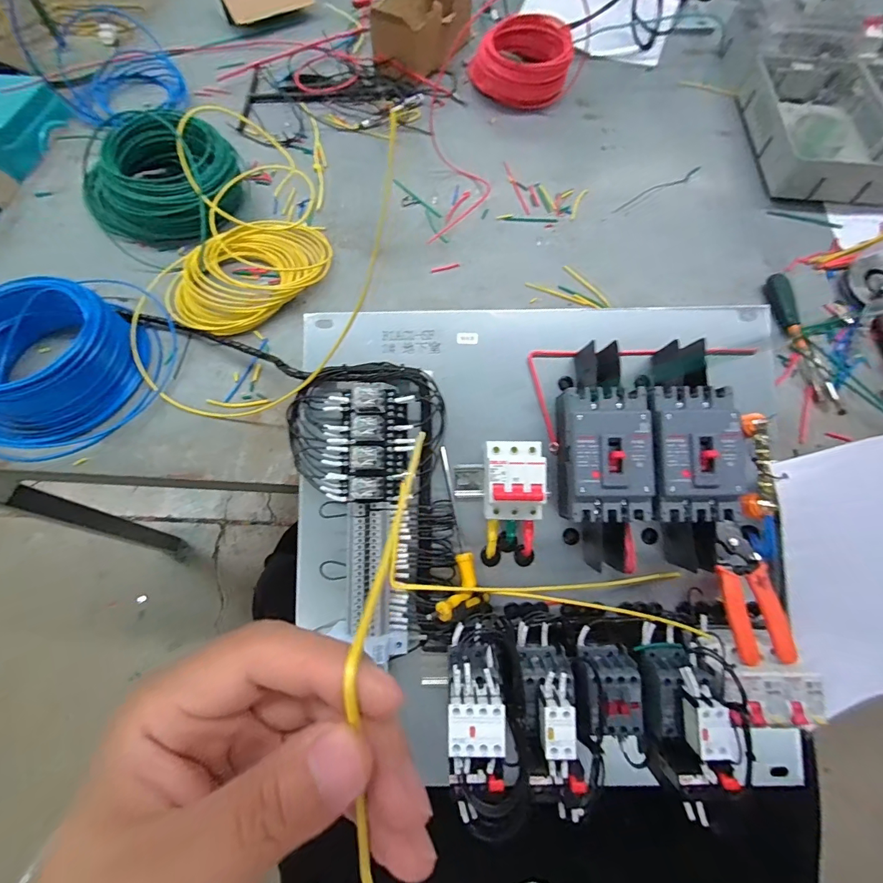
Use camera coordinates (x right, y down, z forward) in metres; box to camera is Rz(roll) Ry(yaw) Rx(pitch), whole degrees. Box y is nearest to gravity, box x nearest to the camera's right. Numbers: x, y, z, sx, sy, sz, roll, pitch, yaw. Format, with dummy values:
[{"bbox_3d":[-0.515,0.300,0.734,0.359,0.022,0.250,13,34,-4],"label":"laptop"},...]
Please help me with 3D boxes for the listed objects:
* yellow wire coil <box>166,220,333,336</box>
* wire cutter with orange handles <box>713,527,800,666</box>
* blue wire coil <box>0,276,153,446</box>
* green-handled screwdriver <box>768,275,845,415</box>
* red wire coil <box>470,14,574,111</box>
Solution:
[{"bbox_3d":[-0.259,-0.239,0.576,0.145,0.040,0.230,34,71,12],"label":"yellow wire coil"},{"bbox_3d":[0.300,0.148,0.411,0.051,0.018,0.121,0,66,0],"label":"wire cutter with orange handles"},{"bbox_3d":[-0.474,-0.094,0.498,0.159,0.080,0.202,23,69,8],"label":"blue wire coil"},{"bbox_3d":[0.470,-0.134,0.550,0.026,0.026,0.210,-5,68,-3],"label":"green-handled screwdriver"},{"bbox_3d":[0.147,-0.694,0.766,0.178,0.068,0.128,-4,68,-2],"label":"red wire coil"}]

